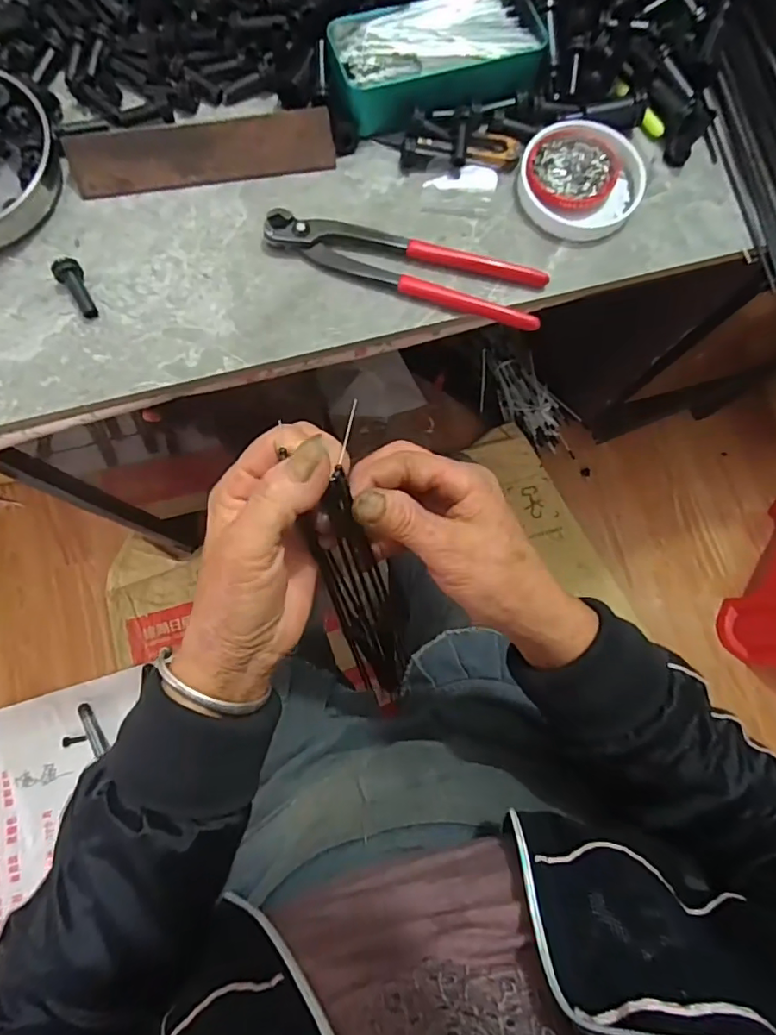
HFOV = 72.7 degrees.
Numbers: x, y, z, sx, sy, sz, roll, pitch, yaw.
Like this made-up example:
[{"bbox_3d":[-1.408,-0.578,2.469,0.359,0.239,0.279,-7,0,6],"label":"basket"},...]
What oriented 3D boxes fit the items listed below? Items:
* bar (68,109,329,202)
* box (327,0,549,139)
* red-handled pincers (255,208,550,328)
[{"bbox_3d":[-0.129,-0.257,0.373,0.179,0.035,0.004,-9,36,-3],"label":"bar"},{"bbox_3d":[0.036,-0.339,0.384,0.154,0.031,0.078,-19,80,-6],"label":"box"},{"bbox_3d":[0.012,-0.174,0.366,0.194,0.015,0.041,13,78,0],"label":"red-handled pincers"}]

